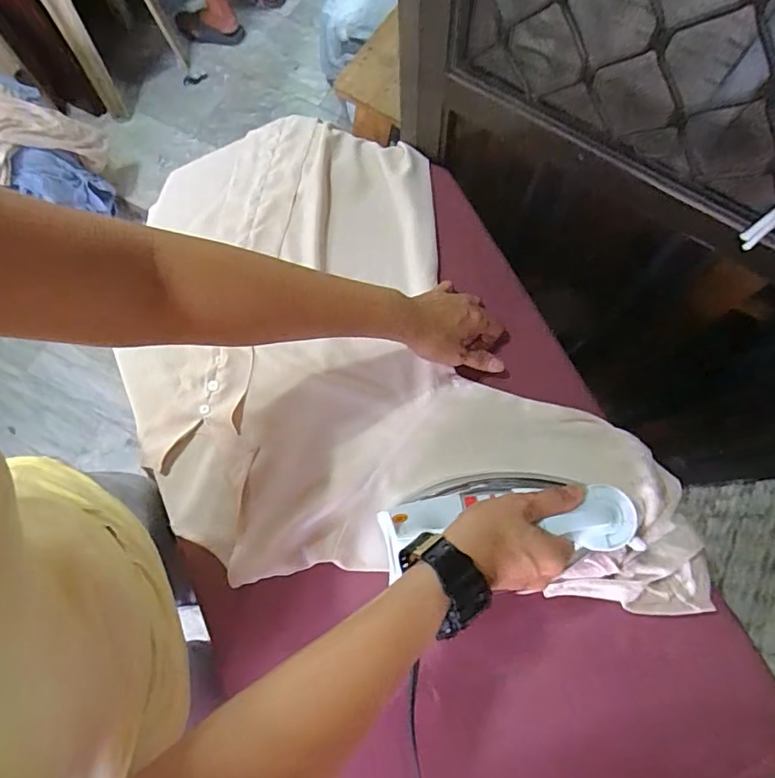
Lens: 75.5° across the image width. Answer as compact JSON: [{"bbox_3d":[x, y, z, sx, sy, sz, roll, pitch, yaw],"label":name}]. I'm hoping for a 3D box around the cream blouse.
[{"bbox_3d":[-0.050,-0.006,0.542,0.428,0.058,0.704,-32,76,-9],"label":"cream blouse"}]

